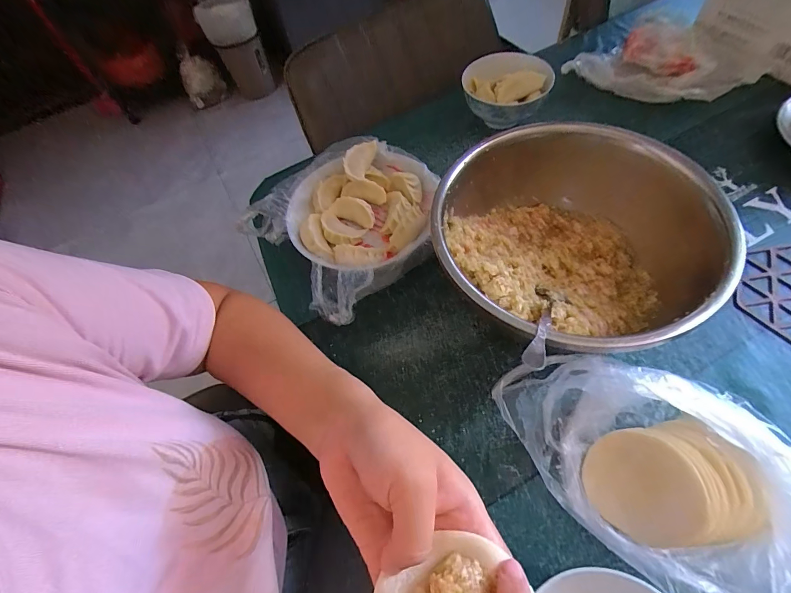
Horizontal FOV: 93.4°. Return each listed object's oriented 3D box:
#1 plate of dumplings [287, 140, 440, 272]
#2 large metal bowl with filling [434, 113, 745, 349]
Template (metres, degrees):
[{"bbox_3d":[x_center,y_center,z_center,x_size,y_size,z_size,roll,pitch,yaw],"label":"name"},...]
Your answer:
[{"bbox_3d":[-0.043,-0.111,0.476,0.175,0.039,0.191,-3,60,5],"label":"plate of dumplings"},{"bbox_3d":[0.168,-0.054,0.377,0.244,0.108,0.254,-3,60,5],"label":"large metal bowl with filling"}]

